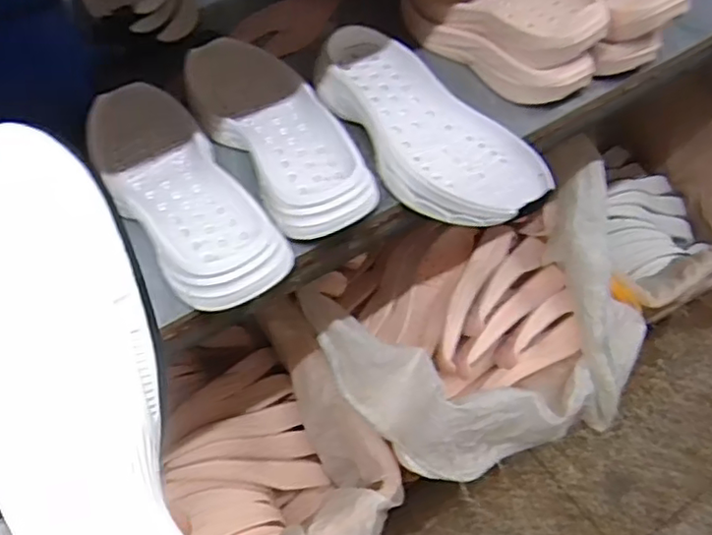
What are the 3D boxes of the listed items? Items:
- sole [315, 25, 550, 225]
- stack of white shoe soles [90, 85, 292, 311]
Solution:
[{"bbox_3d":[0.062,-0.137,0.607,0.121,0.040,0.284,-34,57,-20],"label":"sole"},{"bbox_3d":[-0.167,-0.077,0.579,0.100,0.035,0.280,-29,56,-17],"label":"stack of white shoe soles"}]

